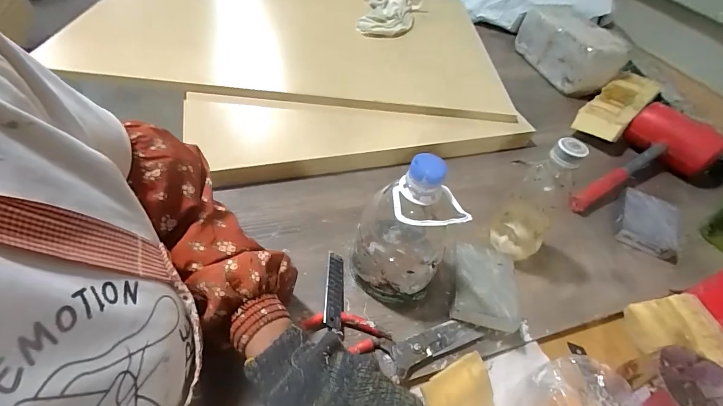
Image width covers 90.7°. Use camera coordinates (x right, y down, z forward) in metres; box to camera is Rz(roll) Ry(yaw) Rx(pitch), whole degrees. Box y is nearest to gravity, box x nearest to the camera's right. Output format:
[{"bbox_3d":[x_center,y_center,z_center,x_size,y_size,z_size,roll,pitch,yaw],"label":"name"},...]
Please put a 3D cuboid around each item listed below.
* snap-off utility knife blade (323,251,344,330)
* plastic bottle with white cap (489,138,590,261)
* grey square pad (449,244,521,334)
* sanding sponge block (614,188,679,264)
[{"bbox_3d":[-0.030,0.097,0.404,0.022,0.006,0.098,14,39,-13],"label":"snap-off utility knife blade"},{"bbox_3d":[0.194,0.005,0.408,0.063,0.166,0.052,33,52,22],"label":"plastic bottle with white cap"},{"bbox_3d":[0.140,0.092,0.409,0.068,0.022,0.099,13,39,8],"label":"grey square pad"},{"bbox_3d":[0.412,0.028,0.514,0.074,0.028,0.104,24,51,14],"label":"sanding sponge block"}]

